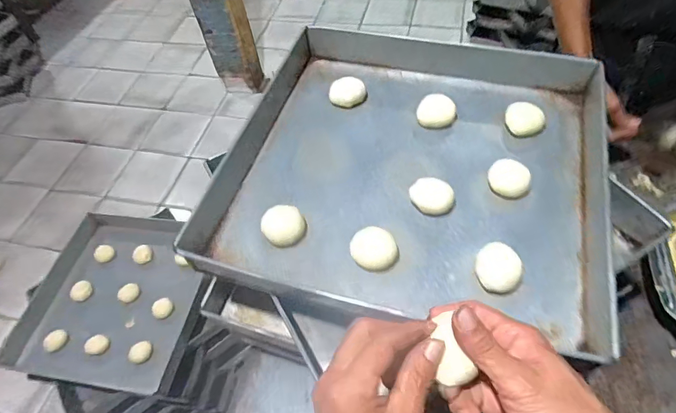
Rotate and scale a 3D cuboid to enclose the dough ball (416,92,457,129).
[{"bbox_3d":[0.148,-0.147,0.641,0.054,0.026,0.050,-3,53,5],"label":"dough ball"}]

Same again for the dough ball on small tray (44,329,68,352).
[{"bbox_3d":[-0.731,0.345,1.091,0.044,0.039,0.053,25,60,23],"label":"dough ball on small tray"}]

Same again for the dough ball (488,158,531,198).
[{"bbox_3d":[0.224,-0.037,0.553,0.052,0.024,0.045,24,60,23],"label":"dough ball"}]

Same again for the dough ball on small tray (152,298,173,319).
[{"bbox_3d":[-0.464,0.273,1.122,0.040,0.053,0.052,36,63,25],"label":"dough ball on small tray"}]

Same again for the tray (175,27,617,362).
[{"bbox_3d":[0.094,-0.078,0.595,0.490,0.055,0.491,12,56,15],"label":"tray"}]

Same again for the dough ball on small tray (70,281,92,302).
[{"bbox_3d":[-0.713,0.234,1.172,0.055,0.030,0.055,-3,53,5],"label":"dough ball on small tray"}]

